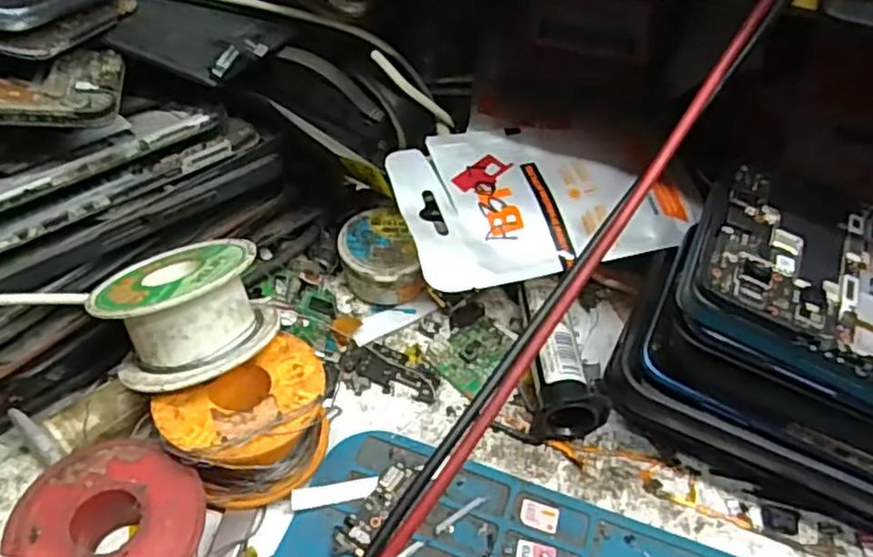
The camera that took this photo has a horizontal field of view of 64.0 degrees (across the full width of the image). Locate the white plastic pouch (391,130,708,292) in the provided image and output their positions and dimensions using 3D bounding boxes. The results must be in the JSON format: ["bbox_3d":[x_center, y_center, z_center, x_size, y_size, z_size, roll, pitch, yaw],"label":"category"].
[{"bbox_3d":[0.042,-0.035,0.282,0.110,0.021,0.070,-8,49,-13],"label":"white plastic pouch"}]

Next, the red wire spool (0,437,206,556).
[{"bbox_3d":[-0.094,0.075,0.204,0.051,0.022,0.051,3,47,-3],"label":"red wire spool"}]

